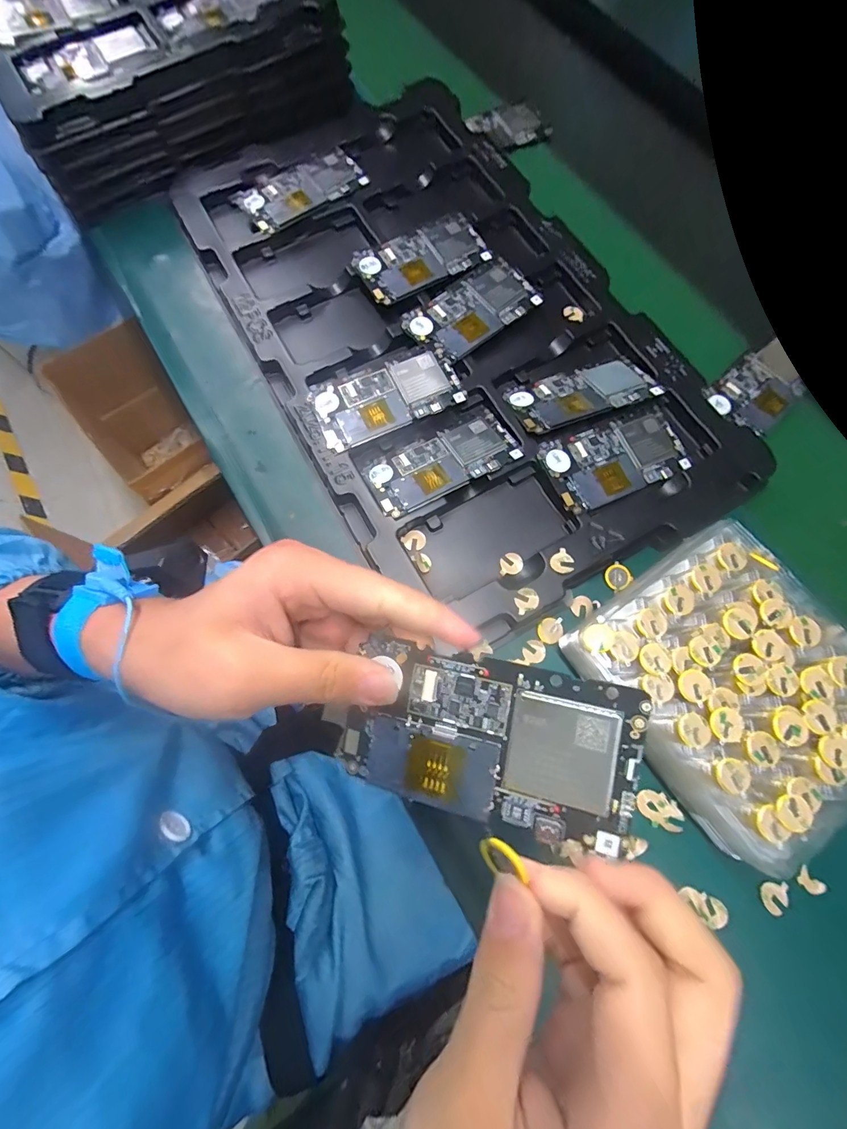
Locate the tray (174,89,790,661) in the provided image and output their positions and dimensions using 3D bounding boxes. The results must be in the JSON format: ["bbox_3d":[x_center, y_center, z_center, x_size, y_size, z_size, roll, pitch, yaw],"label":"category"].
[{"bbox_3d":[0.017,-0.225,0.418,0.329,0.035,0.549,-28,76,-8],"label":"tray"}]

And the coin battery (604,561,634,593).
[{"bbox_3d":[0.154,0.010,0.349,0.019,0.004,0.020,-26,76,-8],"label":"coin battery"}]

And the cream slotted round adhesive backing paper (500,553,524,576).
[{"bbox_3d":[0.070,0.000,0.352,0.018,0.004,0.018,0,74,0],"label":"cream slotted round adhesive backing paper"}]

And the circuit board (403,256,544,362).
[{"bbox_3d":[0.046,-0.237,0.408,0.121,0.004,0.064,-39,78,-11],"label":"circuit board"}]

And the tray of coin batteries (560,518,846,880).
[{"bbox_3d":[0.207,0.082,0.301,0.152,0.059,0.180,-37,78,-10],"label":"tray of coin batteries"}]

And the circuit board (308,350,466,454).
[{"bbox_3d":[-0.033,-0.146,0.383,0.125,0.011,0.067,-24,76,-7],"label":"circuit board"}]

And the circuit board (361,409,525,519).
[{"bbox_3d":[0.016,-0.086,0.363,0.122,0.007,0.057,-26,76,-8],"label":"circuit board"}]

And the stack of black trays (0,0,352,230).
[{"bbox_3d":[-0.371,-0.692,0.505,0.319,0.073,0.589,-30,76,-9],"label":"stack of black trays"}]

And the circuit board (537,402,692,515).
[{"bbox_3d":[0.163,-0.090,0.365,0.123,0.008,0.064,-24,76,-7],"label":"circuit board"}]

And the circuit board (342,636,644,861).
[{"bbox_3d":[0.025,0.076,0.190,0.124,0.004,0.067,10,87,16],"label":"circuit board"}]

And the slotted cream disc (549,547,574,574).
[{"bbox_3d":[0.107,0.000,0.339,0.019,0.007,0.018,0,74,0],"label":"slotted cream disc"}]

